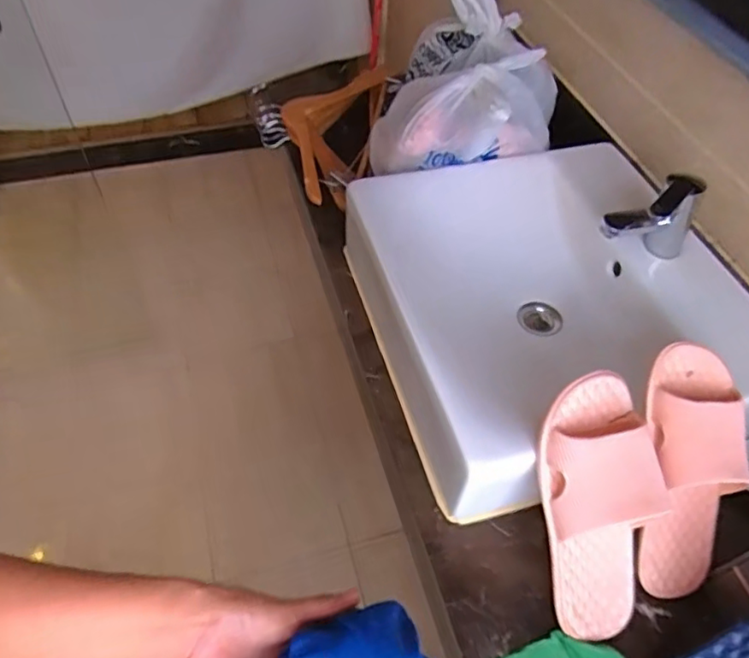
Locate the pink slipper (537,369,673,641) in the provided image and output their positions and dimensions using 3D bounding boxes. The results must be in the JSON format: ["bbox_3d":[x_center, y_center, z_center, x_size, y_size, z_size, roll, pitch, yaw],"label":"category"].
[{"bbox_3d":[0.220,0.180,0.562,0.106,0.261,0.091,-5,13,-7],"label":"pink slipper"}]

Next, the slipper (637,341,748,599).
[{"bbox_3d":[0.322,0.152,0.583,0.100,0.267,0.079,1,10,-2],"label":"slipper"}]

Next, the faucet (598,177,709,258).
[{"bbox_3d":[0.343,-0.128,0.726,0.116,0.129,0.061,-23,57,-19],"label":"faucet"}]

